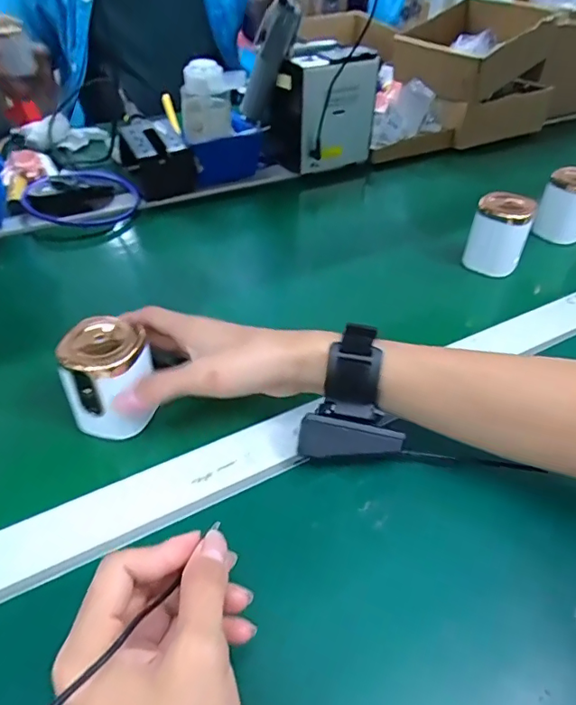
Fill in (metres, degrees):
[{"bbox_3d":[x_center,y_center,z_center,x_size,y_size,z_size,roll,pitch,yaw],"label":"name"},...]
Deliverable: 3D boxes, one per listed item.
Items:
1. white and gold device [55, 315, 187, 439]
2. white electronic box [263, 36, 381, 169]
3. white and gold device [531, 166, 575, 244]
[{"bbox_3d":[-0.124,0.018,0.369,0.054,0.075,0.052,12,41,11],"label":"white and gold device"},{"bbox_3d":[0.039,-0.342,0.734,0.133,0.160,0.111,-19,45,-24],"label":"white electronic box"},{"bbox_3d":[0.323,-0.168,0.589,0.056,0.075,0.048,25,45,24],"label":"white and gold device"}]

